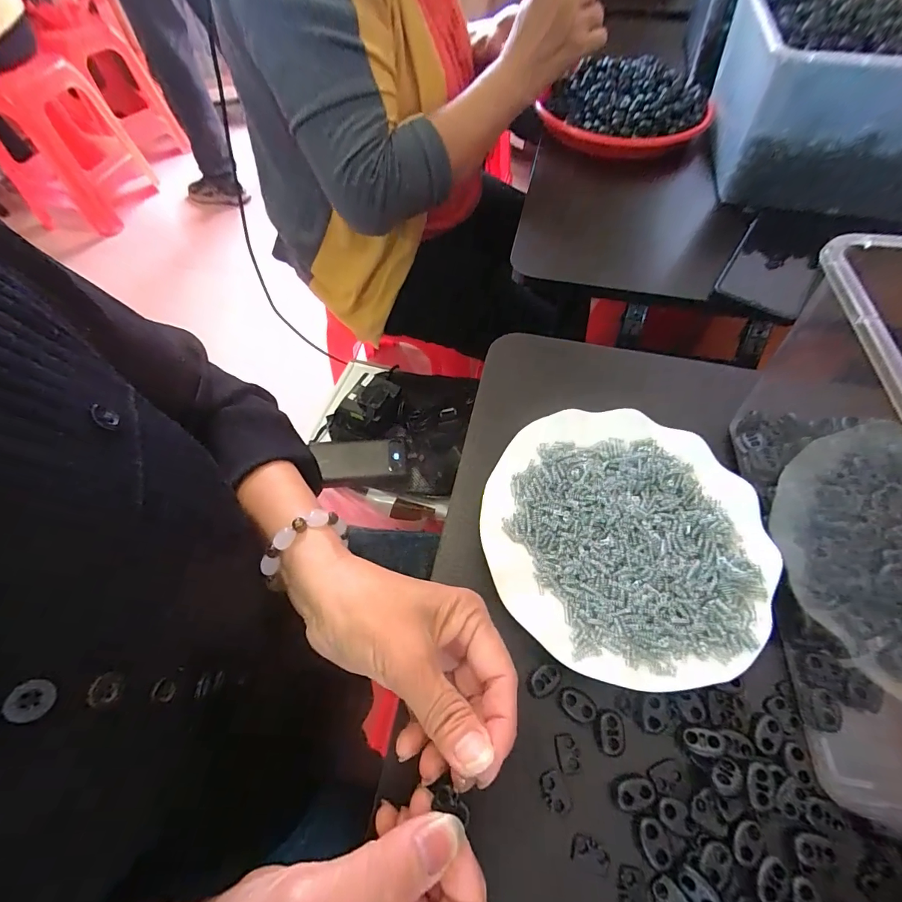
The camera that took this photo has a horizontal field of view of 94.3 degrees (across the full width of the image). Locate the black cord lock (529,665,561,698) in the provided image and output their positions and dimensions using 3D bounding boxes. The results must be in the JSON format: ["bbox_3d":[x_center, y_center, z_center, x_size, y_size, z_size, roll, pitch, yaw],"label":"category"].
[{"bbox_3d":[0.056,0.137,0.250,0.021,0.004,0.014,-34,65,-17],"label":"black cord lock"}]

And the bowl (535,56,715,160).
[{"bbox_3d":[0.238,-0.477,0.579,0.220,0.044,0.193,13,61,8],"label":"bowl"}]

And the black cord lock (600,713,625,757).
[{"bbox_3d":[0.091,0.160,0.236,0.013,0.004,0.021,3,60,2],"label":"black cord lock"}]

